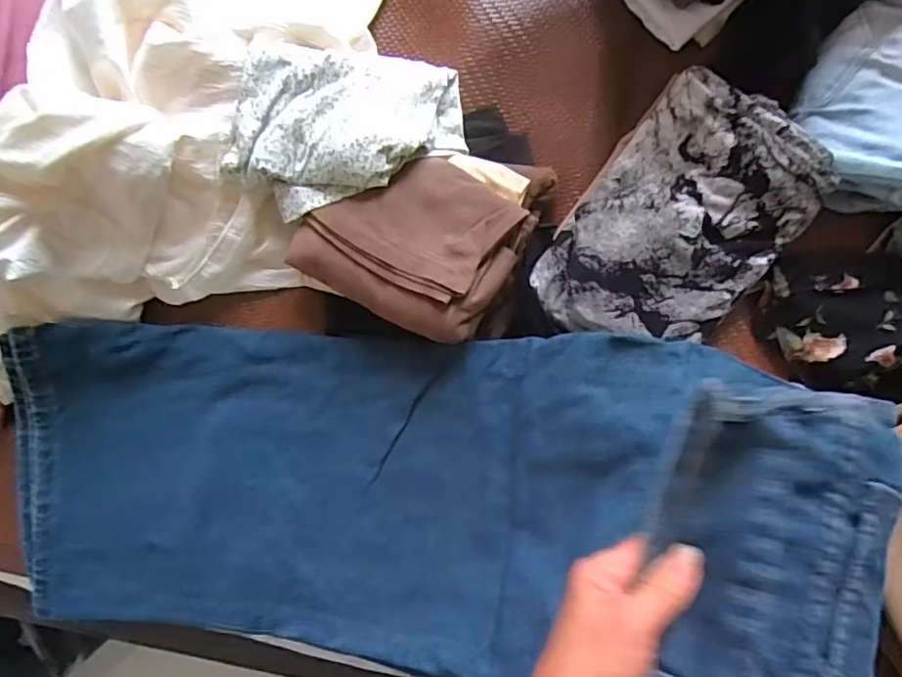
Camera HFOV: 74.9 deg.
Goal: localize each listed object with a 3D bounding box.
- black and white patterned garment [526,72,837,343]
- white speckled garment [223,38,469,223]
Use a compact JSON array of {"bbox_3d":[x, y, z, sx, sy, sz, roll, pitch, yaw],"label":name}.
[{"bbox_3d":[0.205,-0.097,0.530,0.165,0.050,0.244,36,94,2],"label":"black and white patterned garment"},{"bbox_3d":[-0.096,-0.197,0.557,0.205,0.063,0.148,0,89,5],"label":"white speckled garment"}]

